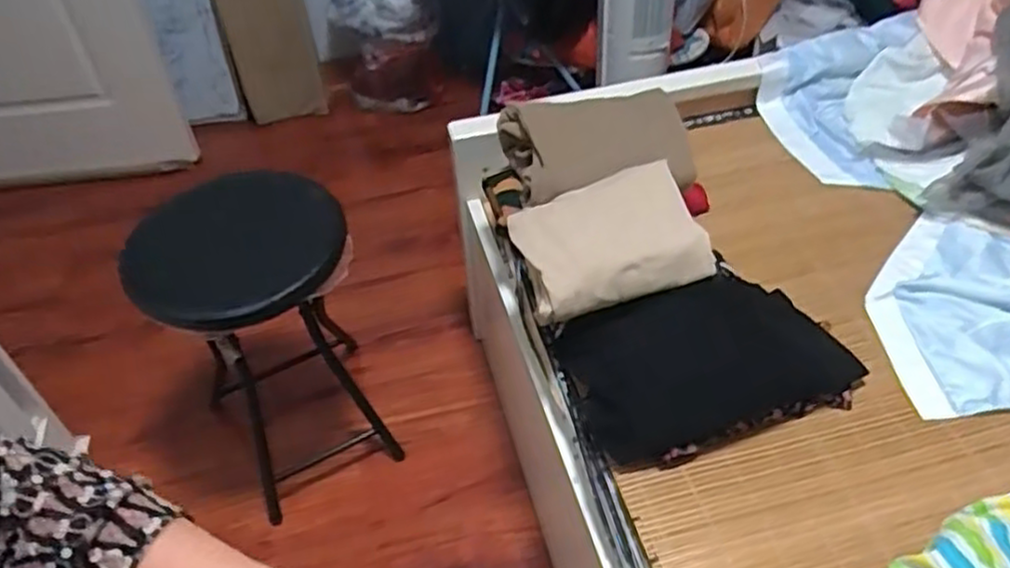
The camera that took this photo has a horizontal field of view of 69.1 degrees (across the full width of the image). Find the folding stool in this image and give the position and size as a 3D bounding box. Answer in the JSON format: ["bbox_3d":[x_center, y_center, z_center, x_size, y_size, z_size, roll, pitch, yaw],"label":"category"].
[{"bbox_3d":[-0.366,0.086,1.149,0.288,0.465,0.306,-24,46,-21],"label":"folding stool"}]

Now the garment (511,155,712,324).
[{"bbox_3d":[0.121,-0.052,0.858,0.211,0.076,0.147,-13,44,-10],"label":"garment"}]

